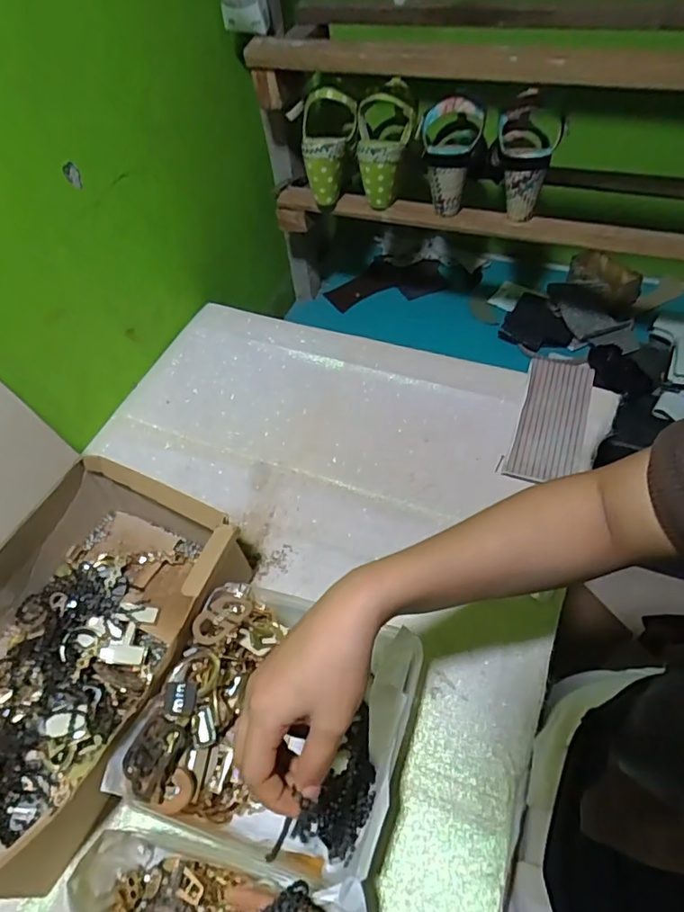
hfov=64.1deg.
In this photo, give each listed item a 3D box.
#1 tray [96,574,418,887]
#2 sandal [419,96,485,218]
[{"bbox_3d":[-0.051,0.224,0.464,0.200,0.087,0.194,15,56,14],"label":"tray"},{"bbox_3d":[0.147,-0.403,0.733,0.084,0.130,0.090,3,53,8],"label":"sandal"}]

